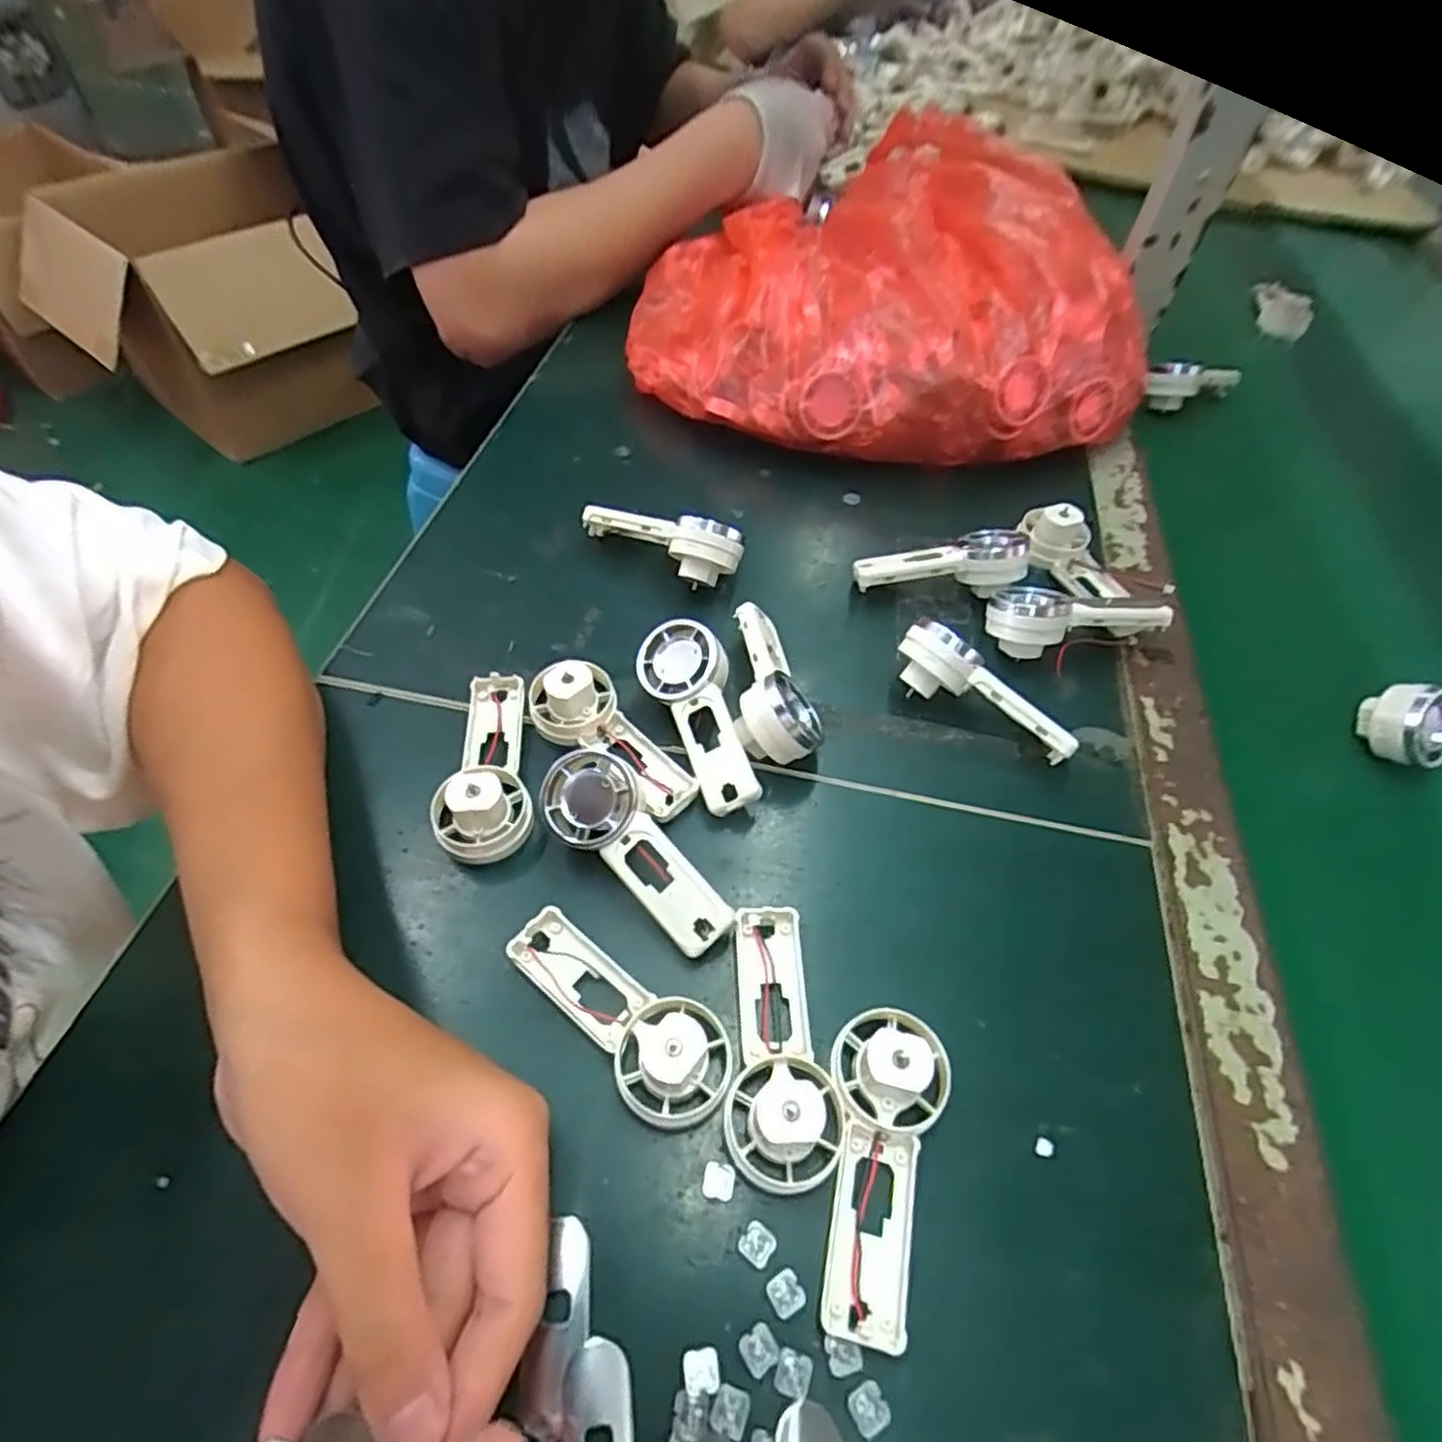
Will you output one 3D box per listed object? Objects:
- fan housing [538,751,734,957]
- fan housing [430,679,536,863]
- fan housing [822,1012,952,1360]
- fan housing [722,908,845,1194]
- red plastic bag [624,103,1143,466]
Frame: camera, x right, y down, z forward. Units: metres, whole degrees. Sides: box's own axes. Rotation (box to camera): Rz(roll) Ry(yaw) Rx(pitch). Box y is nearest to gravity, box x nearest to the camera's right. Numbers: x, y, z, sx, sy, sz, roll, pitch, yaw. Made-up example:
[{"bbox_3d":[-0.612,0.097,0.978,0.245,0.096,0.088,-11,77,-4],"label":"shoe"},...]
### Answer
[{"bbox_3d":[-0.034,0.053,0.294,0.092,0.031,0.034,38,59,23],"label":"fan housing"},{"bbox_3d":[-0.103,0.016,0.320,0.039,0.029,0.094,-6,53,-8],"label":"fan housing"},{"bbox_3d":[0.052,0.142,0.235,0.037,0.020,0.091,11,65,5],"label":"fan housing"},{"bbox_3d":[0.022,0.109,0.258,0.038,0.029,0.091,5,52,0],"label":"fan housing"},{"bbox_3d":[0.104,-0.292,0.514,0.318,0.133,0.249,-2,52,-5],"label":"red plastic bag"}]

